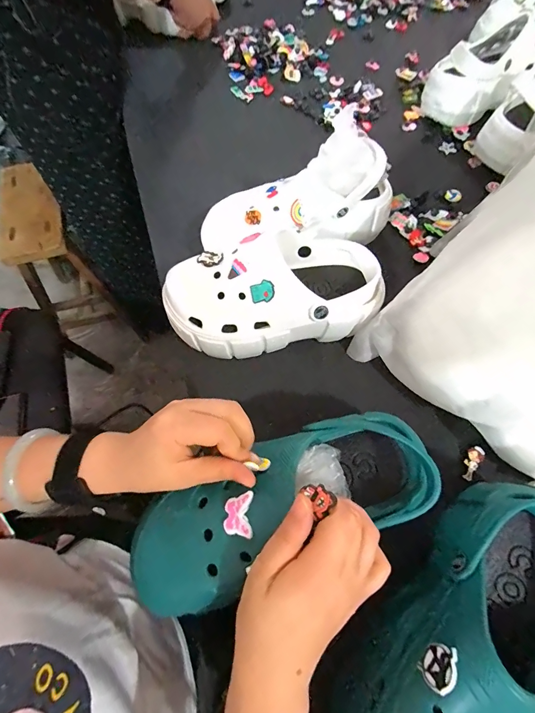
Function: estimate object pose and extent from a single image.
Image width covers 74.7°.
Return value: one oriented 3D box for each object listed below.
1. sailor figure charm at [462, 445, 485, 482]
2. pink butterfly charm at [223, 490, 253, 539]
[{"bbox_3d":[0.216,0.113,0.370,0.015,0.004,0.037,23,76,34],"label":"sailor figure charm"},{"bbox_3d":[-0.022,0.118,0.260,0.022,0.004,0.031,-12,55,16],"label":"pink butterfly charm"}]

